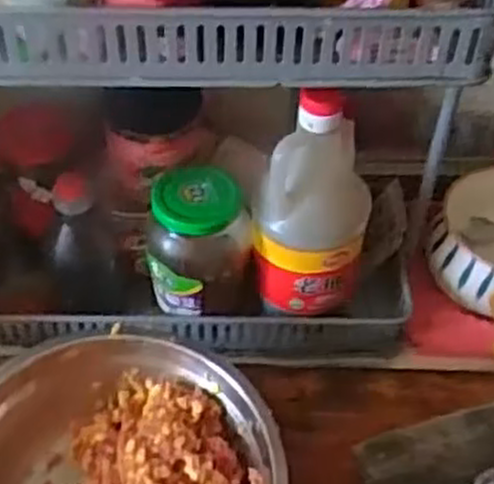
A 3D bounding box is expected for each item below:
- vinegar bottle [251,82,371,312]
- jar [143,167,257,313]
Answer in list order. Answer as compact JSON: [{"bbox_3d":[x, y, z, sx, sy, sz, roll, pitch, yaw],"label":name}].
[{"bbox_3d":[0.050,-0.023,0.585,0.079,0.195,0.072,11,49,7],"label":"vinegar bottle"},{"bbox_3d":[-0.036,0.000,0.604,0.078,0.097,0.068,-9,49,-10],"label":"jar"}]

